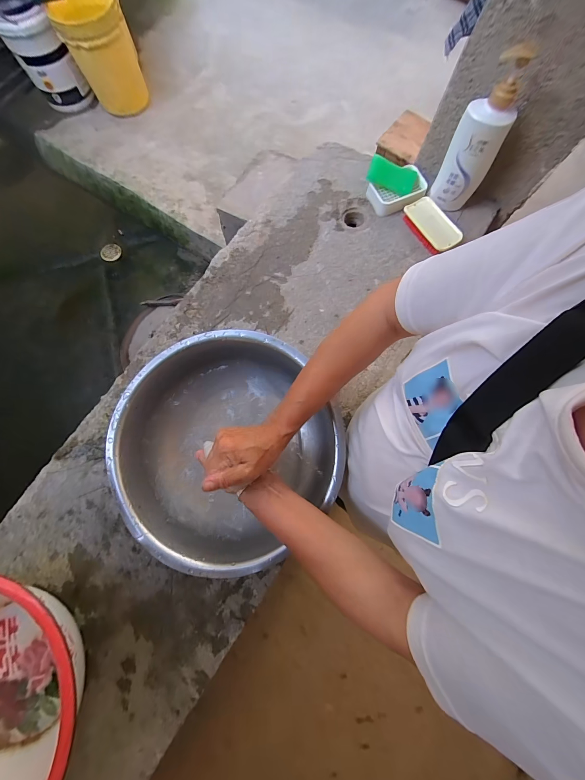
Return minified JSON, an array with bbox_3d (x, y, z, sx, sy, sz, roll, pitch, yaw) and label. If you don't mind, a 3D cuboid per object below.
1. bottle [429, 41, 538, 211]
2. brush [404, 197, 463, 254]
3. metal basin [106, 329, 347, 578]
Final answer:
[{"bbox_3d":[0.354,-0.471,0.547,0.092,0.237,0.056,33,79,6],"label":"bottle"},{"bbox_3d":[0.307,-0.365,0.631,0.068,0.034,0.128,-28,80,-7],"label":"brush"},{"bbox_3d":[-0.101,0.084,0.479,0.318,0.111,0.344,0,77,-2],"label":"metal basin"}]

